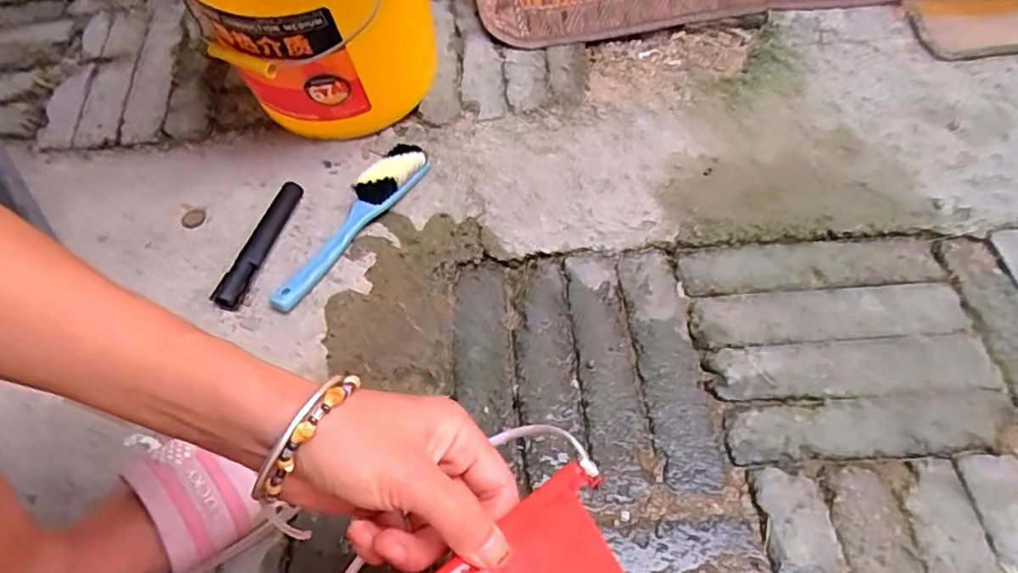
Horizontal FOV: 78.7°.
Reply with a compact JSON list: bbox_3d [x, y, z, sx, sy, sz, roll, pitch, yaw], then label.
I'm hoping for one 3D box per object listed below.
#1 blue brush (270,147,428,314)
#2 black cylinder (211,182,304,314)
[{"bbox_3d":[-0.159,-0.067,0.625,0.041,0.030,0.221,26,60,19],"label":"blue brush"},{"bbox_3d":[-0.248,-0.043,0.621,0.023,0.017,0.156,9,56,9],"label":"black cylinder"}]

